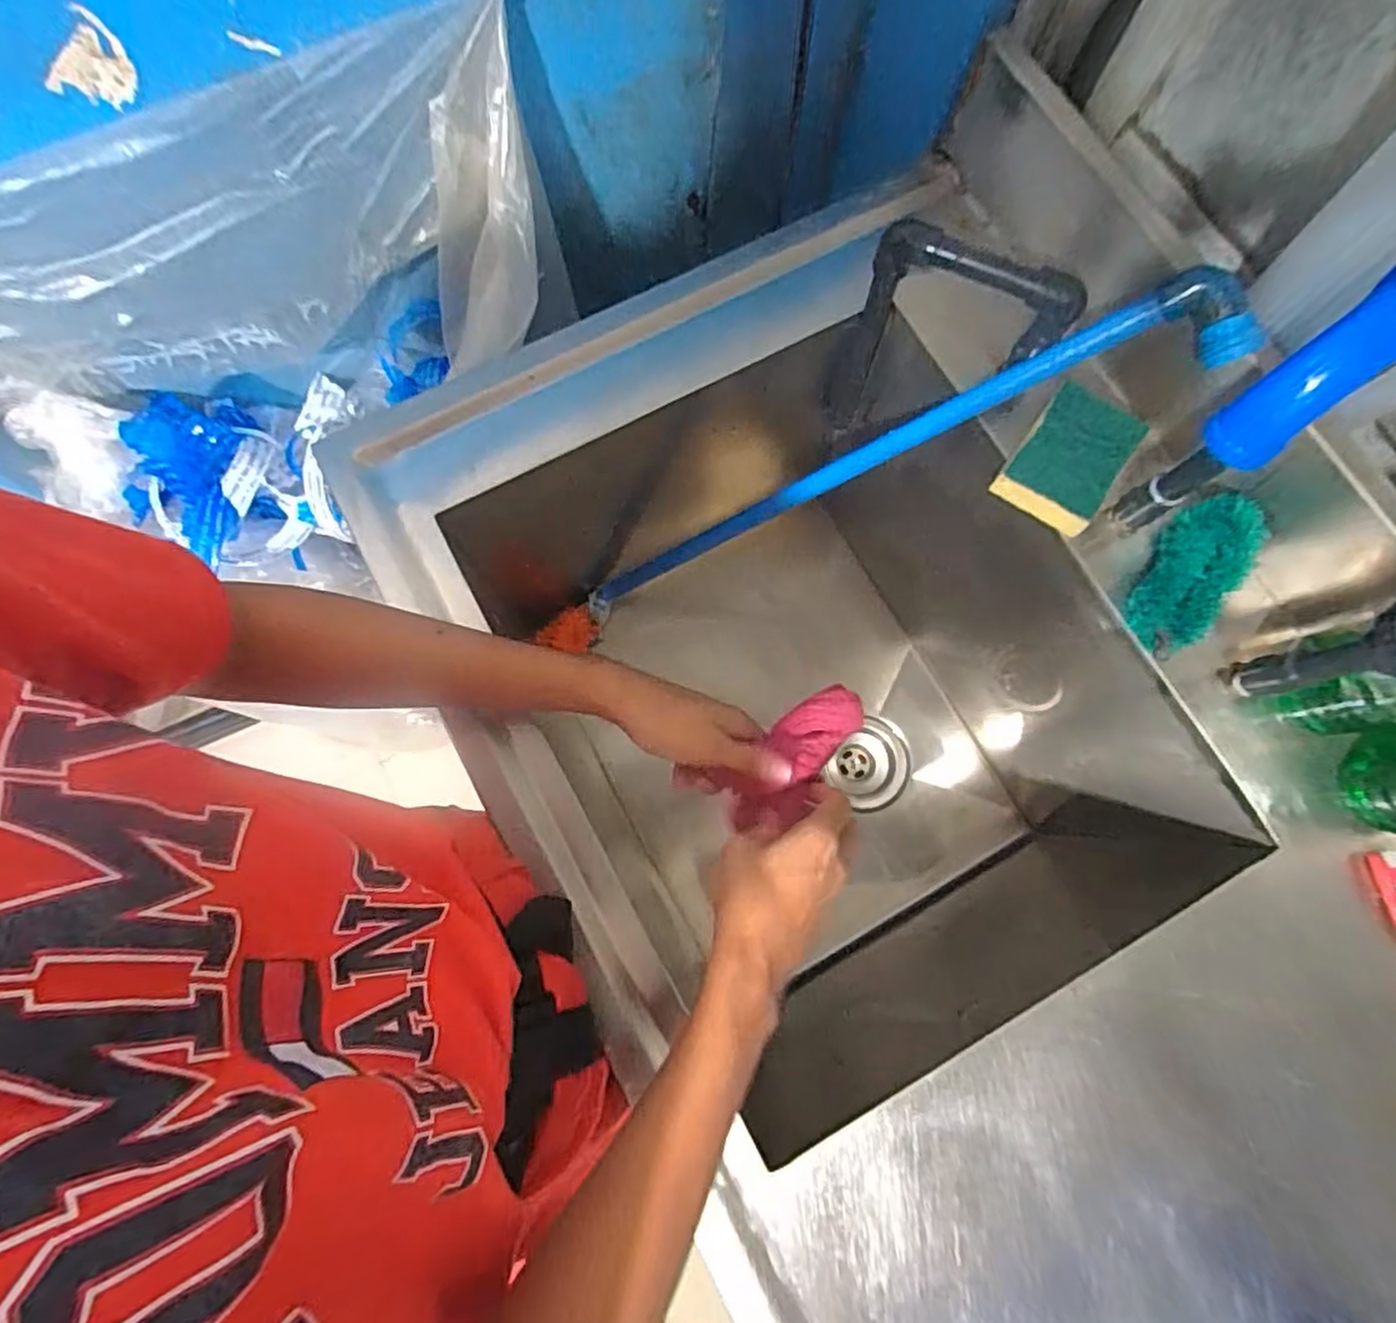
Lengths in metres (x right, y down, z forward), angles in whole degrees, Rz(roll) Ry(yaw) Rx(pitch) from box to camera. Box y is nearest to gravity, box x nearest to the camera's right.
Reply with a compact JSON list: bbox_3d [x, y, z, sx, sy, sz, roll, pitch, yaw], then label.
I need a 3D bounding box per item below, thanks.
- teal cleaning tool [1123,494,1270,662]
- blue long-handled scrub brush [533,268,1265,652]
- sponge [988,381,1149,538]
[{"bbox_3d":[0.362,-0.066,0.507,0.058,0.035,0.117,37,79,6],"label":"teal cleaning tool"},{"bbox_3d":[0.097,-0.144,0.647,0.677,0.059,0.061,-20,74,40],"label":"blue long-handled scrub brush"},{"bbox_3d":[0.283,-0.156,0.525,0.071,0.029,0.094,35,78,6],"label":"sponge"}]

